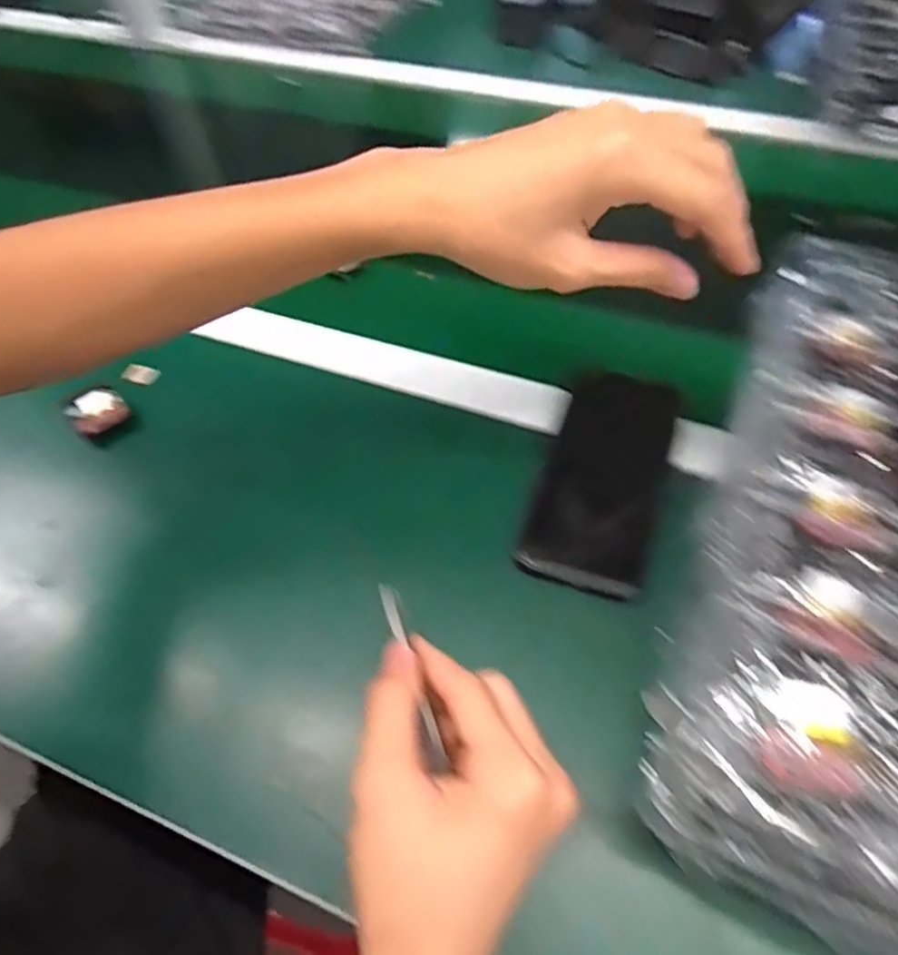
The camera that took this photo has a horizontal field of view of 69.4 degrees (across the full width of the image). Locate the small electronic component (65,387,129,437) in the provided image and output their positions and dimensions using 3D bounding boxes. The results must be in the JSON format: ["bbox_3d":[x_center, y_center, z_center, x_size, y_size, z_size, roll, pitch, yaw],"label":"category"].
[{"bbox_3d":[-0.252,-0.045,0.469,0.035,0.012,0.043,-39,62,-22],"label":"small electronic component"}]

